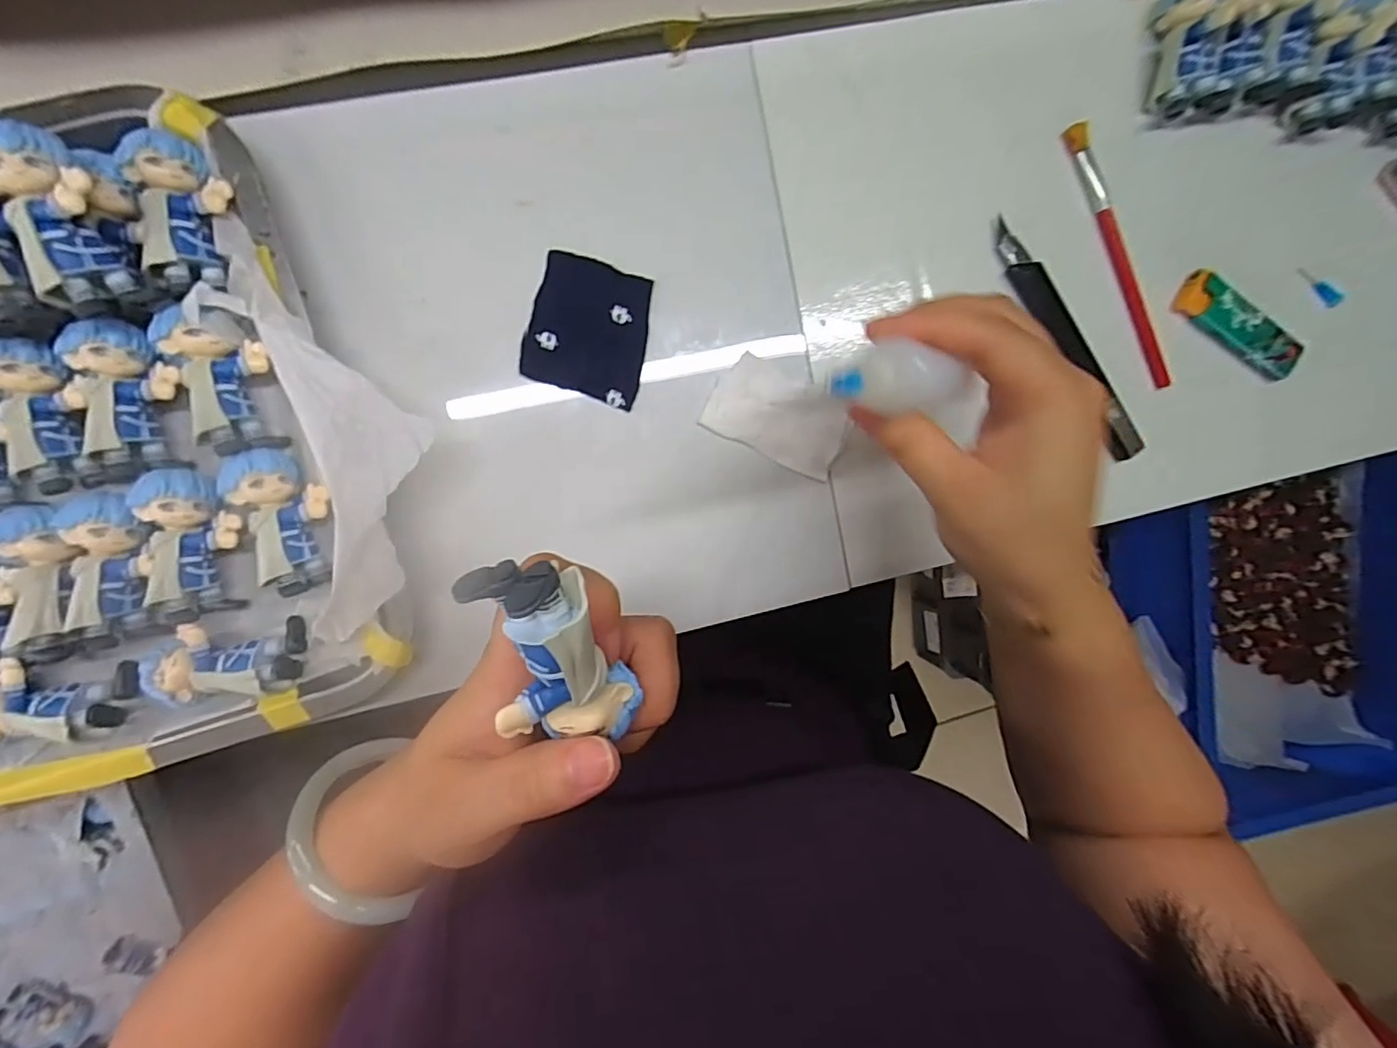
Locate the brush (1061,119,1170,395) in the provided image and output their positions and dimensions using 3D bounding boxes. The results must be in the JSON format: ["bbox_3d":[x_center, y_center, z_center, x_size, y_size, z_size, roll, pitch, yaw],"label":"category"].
[{"bbox_3d":[0.226,-0.141,0.311,0.011,0.005,0.145,-27,98,-5],"label":"brush"}]

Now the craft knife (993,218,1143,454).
[{"bbox_3d":[0.198,-0.097,0.311,0.015,0.009,0.145,-38,98,-4],"label":"craft knife"}]

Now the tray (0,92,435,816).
[{"bbox_3d":[-0.293,-0.001,0.225,0.349,0.056,0.242,-20,97,-6],"label":"tray"}]

